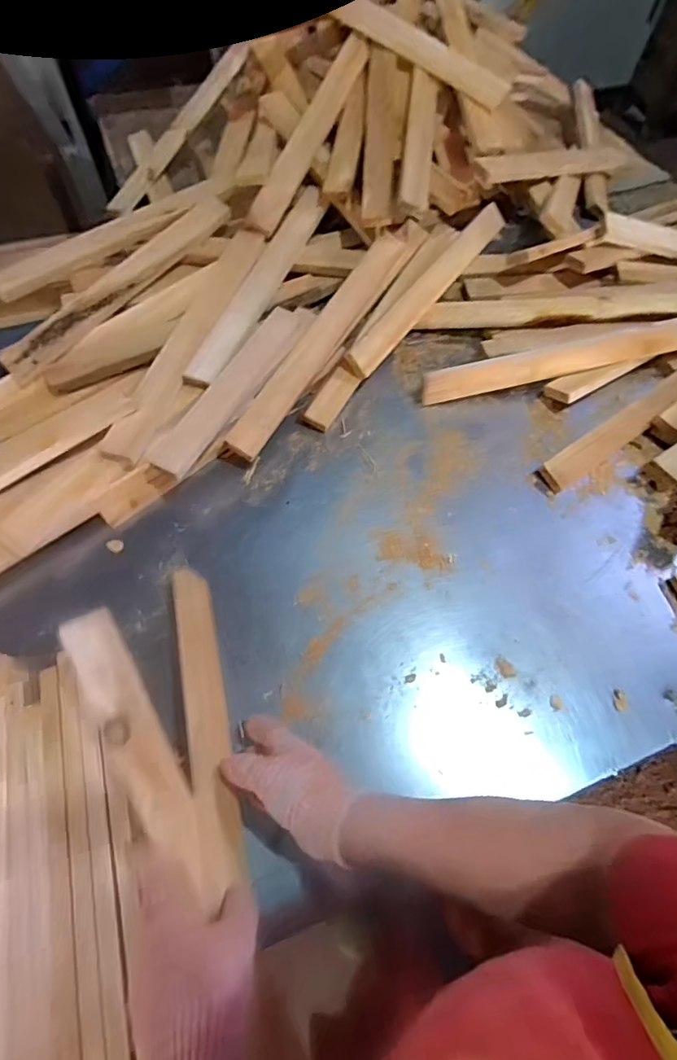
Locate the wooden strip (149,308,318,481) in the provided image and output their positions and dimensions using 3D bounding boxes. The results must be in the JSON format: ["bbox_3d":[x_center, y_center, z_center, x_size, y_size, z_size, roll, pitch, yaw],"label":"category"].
[{"bbox_3d":[-0.155,-0.232,0.736,0.065,0.014,0.381,26,65,9],"label":"wooden strip"}]

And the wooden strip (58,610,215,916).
[{"bbox_3d":[-0.173,0.197,0.431,0.019,0.058,0.261,-24,91,24],"label":"wooden strip"}]

